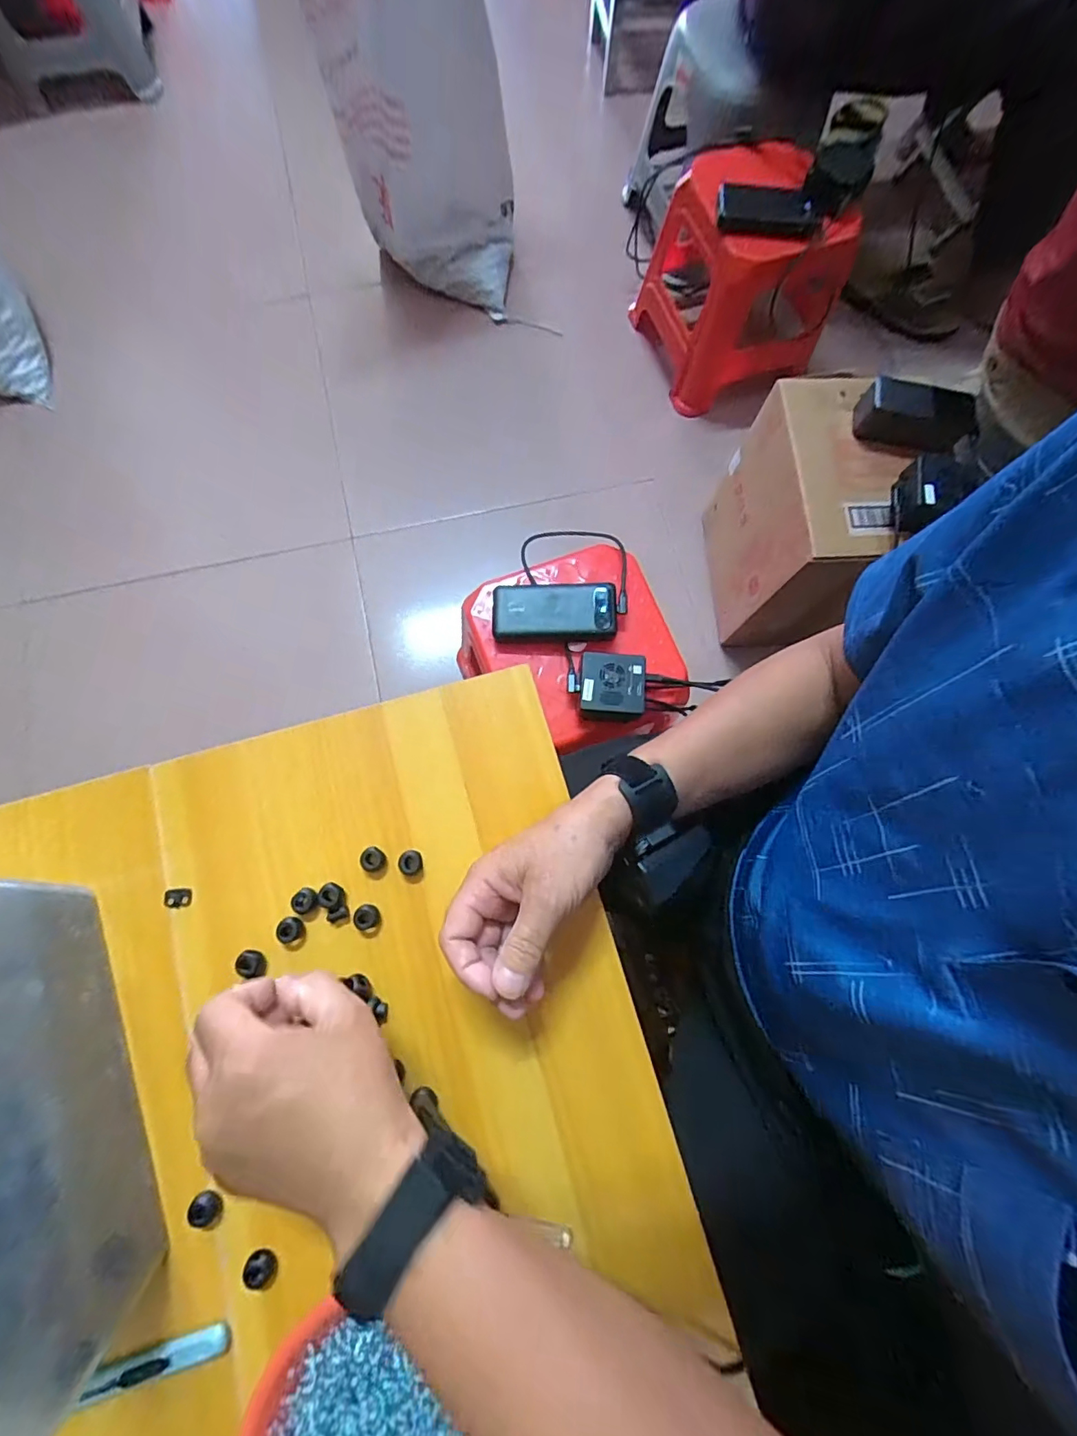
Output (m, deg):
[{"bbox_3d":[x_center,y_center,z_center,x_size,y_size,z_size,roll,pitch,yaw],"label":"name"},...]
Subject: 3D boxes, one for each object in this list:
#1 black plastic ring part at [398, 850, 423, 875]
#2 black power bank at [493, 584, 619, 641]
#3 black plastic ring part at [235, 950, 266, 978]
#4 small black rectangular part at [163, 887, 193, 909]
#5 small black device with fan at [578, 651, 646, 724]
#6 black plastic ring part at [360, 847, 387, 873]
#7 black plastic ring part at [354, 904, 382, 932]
[{"bbox_3d":[-0.094,0.107,0.390,0.017,0.011,0.017,0,77,-1],"label":"black plastic ring part"},{"bbox_3d":[0.021,-0.136,0.672,0.158,0.027,0.073,0,77,-1],"label":"black power bank"},{"bbox_3d":[-0.201,0.172,0.367,0.020,0.007,0.015,13,77,2],"label":"black plastic ring part"},{"bbox_3d":[-0.263,0.131,0.382,0.018,0.005,0.014,-5,77,-2],"label":"small black rectangular part"},{"bbox_3d":[0.088,-0.034,0.647,0.077,0.054,0.080,6,77,0],"label":"small black device with fan"},{"bbox_3d":[-0.122,0.104,0.386,0.016,0.008,0.018,-42,81,-9],"label":"black plastic ring part"},{"bbox_3d":[-0.124,0.144,0.379,0.016,0.010,0.018,-26,79,-7],"label":"black plastic ring part"}]

